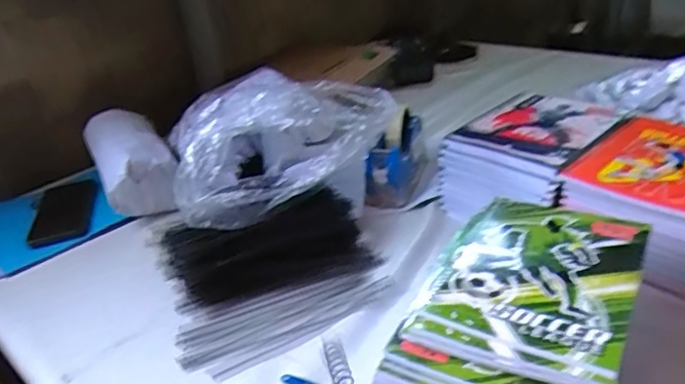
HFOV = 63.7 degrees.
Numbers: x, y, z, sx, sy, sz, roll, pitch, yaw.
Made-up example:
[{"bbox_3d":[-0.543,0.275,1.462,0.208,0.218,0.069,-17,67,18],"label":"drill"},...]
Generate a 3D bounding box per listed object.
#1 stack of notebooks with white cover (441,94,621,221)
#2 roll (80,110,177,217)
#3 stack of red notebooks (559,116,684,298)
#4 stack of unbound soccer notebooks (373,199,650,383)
[{"bbox_3d":[0.238,-0.034,0.714,0.159,0.111,0.213,21,40,40],"label":"stack of notebooks with white cover"},{"bbox_3d":[-0.330,-0.047,0.864,0.102,0.102,0.229,-21,32,-23],"label":"roll"},{"bbox_3d":[0.347,0.018,0.603,0.162,0.118,0.219,20,40,41],"label":"stack of red notebooks"},{"bbox_3d":[0.157,0.113,0.482,0.159,0.099,0.228,11,34,31],"label":"stack of unbound soccer notebooks"}]

